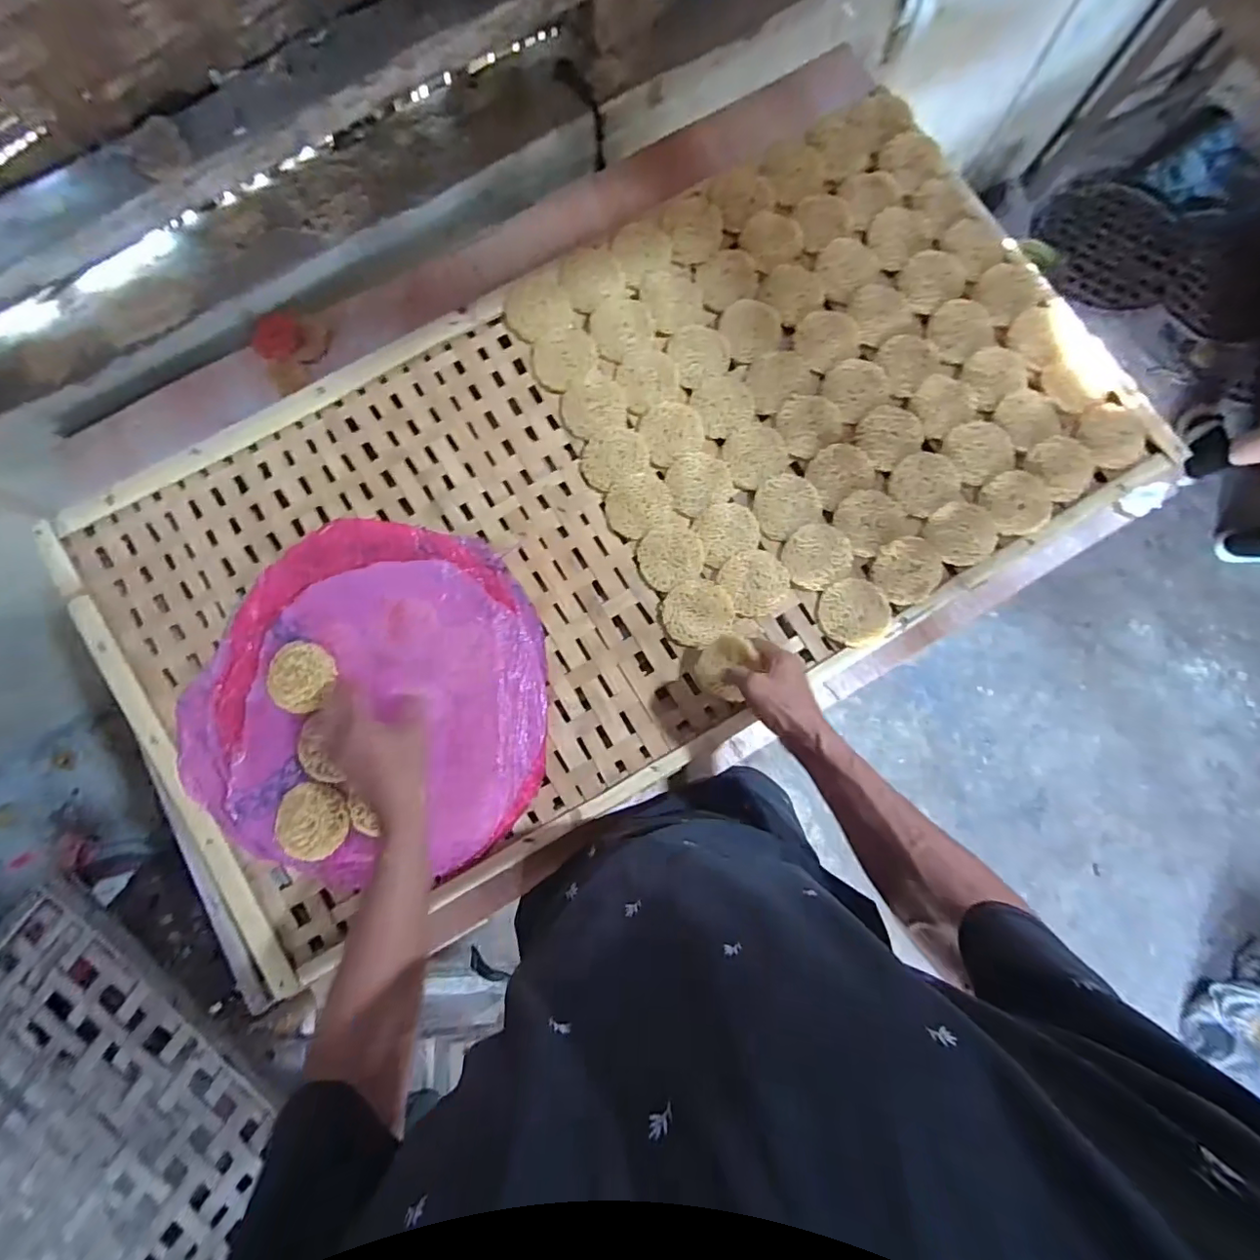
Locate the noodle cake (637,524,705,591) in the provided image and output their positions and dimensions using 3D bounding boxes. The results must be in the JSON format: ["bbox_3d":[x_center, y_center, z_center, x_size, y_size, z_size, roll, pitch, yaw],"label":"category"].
[{"bbox_3d":[0.049,-0.090,0.654,0.077,0.008,0.073,0,83,0],"label":"noodle cake"}]

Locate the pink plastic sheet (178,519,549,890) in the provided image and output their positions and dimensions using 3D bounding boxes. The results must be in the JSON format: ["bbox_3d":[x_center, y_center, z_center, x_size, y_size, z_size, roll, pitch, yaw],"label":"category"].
[{"bbox_3d":[-0.297,0.072,0.620,0.398,0.040,0.392,2,83,0],"label":"pink plastic sheet"}]

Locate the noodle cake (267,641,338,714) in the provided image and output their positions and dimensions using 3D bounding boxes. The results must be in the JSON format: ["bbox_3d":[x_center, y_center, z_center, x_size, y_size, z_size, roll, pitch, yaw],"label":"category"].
[{"bbox_3d":[-0.373,0.052,0.613,0.070,0.014,0.077,0,83,0],"label":"noodle cake"}]

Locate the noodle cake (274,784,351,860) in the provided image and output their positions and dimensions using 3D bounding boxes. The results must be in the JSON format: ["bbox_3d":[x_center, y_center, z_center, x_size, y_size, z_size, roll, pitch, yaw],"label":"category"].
[{"bbox_3d":[-0.342,0.204,0.587,0.072,0.012,0.080,-36,85,-4],"label":"noodle cake"}]

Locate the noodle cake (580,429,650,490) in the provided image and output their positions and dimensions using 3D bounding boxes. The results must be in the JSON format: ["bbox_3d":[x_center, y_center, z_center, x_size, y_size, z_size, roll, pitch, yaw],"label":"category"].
[{"bbox_3d":[-0.020,-0.212,0.668,0.082,0.006,0.072,-29,84,-4],"label":"noodle cake"}]

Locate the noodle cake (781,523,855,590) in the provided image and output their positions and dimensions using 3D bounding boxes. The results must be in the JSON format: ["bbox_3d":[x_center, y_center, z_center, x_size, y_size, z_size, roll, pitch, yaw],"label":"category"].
[{"bbox_3d":[0.221,-0.089,0.643,0.076,0.010,0.074,0,83,0],"label":"noodle cake"}]

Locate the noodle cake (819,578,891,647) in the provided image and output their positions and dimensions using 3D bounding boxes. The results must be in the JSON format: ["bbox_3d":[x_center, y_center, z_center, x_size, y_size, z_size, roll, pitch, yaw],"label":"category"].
[{"bbox_3d":[0.262,-0.022,0.629,0.076,0.014,0.076,0,83,0],"label":"noodle cake"}]

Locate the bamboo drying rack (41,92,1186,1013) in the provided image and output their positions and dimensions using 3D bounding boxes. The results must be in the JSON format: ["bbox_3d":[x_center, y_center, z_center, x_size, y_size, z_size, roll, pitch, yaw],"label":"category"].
[{"bbox_3d":[-0.019,-0.144,0.653,1.215,0.036,0.629,-30,86,-3],"label":"bamboo drying rack"}]

